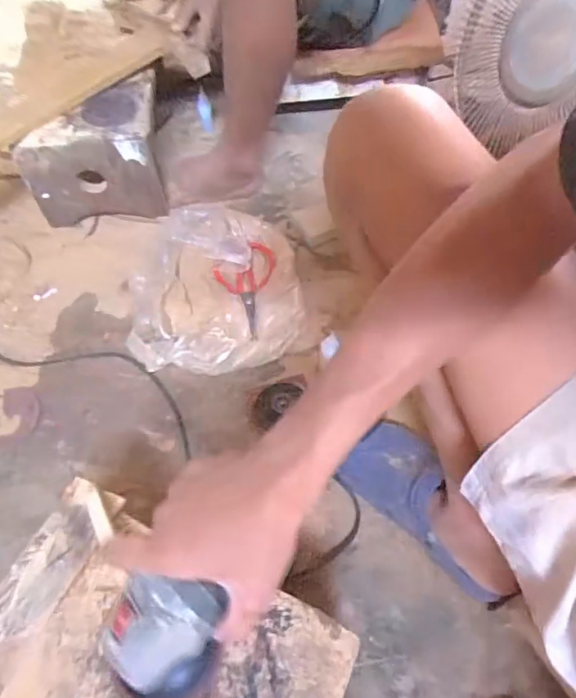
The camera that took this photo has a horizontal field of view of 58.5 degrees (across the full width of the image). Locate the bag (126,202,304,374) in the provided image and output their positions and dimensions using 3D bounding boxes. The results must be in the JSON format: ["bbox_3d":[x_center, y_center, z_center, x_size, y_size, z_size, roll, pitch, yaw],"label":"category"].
[{"bbox_3d":[-0.116,-0.102,0.828,0.274,0.097,0.315,-4,59,-5],"label":"bag"}]

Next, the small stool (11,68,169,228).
[{"bbox_3d":[-0.337,-0.341,0.912,0.223,0.190,0.135,-5,58,-4],"label":"small stool"}]

